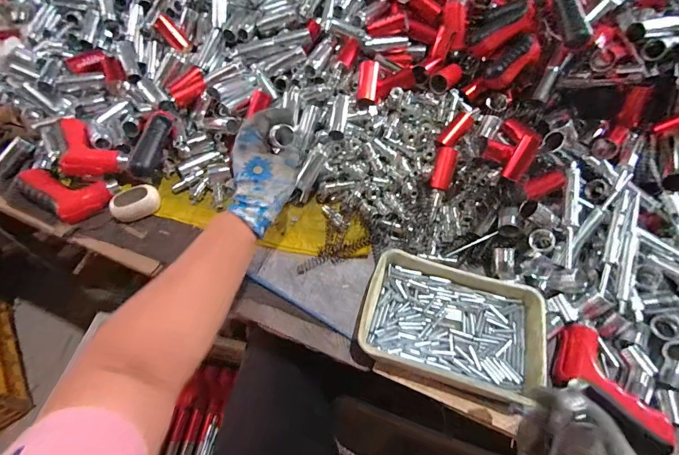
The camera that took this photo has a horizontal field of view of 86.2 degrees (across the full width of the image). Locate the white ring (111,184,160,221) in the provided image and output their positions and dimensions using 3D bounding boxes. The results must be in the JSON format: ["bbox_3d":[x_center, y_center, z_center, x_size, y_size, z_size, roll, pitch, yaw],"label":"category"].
[{"bbox_3d":[-0.291,-0.037,0.517,0.063,0.027,0.044,-29,64,-18],"label":"white ring"}]

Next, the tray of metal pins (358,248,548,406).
[{"bbox_3d":[0.133,0.111,0.435,0.202,0.037,0.134,16,60,8],"label":"tray of metal pins"}]

